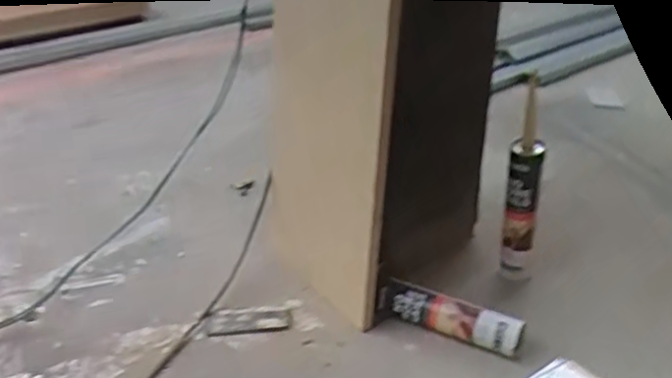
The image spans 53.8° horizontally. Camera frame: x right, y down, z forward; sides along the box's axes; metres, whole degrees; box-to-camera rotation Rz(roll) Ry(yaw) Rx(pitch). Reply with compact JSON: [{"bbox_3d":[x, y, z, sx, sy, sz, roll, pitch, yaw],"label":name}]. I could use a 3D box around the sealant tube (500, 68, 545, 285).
[{"bbox_3d":[0.260,-0.009,0.902,0.048,0.286,0.050,11,31,20],"label":"sealant tube"}]

